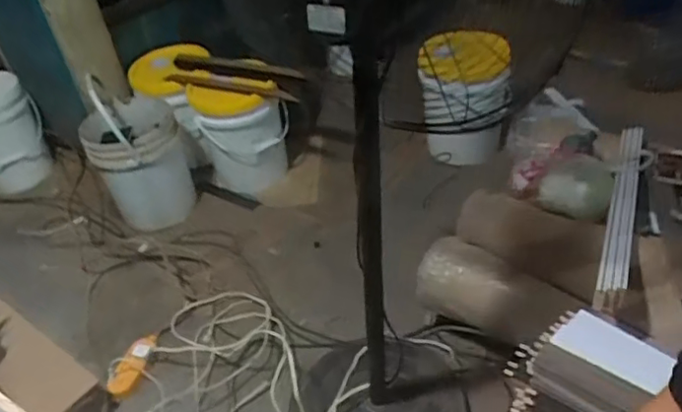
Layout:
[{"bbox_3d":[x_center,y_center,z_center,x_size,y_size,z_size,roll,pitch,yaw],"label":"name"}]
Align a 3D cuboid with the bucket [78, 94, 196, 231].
[{"bbox_3d":[-0.631,-0.153,1.874,0.277,0.374,0.290,-5,39,4],"label":"bucket"}]

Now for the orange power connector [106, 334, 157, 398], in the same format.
[{"bbox_3d":[-0.540,0.407,1.541,0.068,0.046,0.180,15,61,24],"label":"orange power connector"}]

